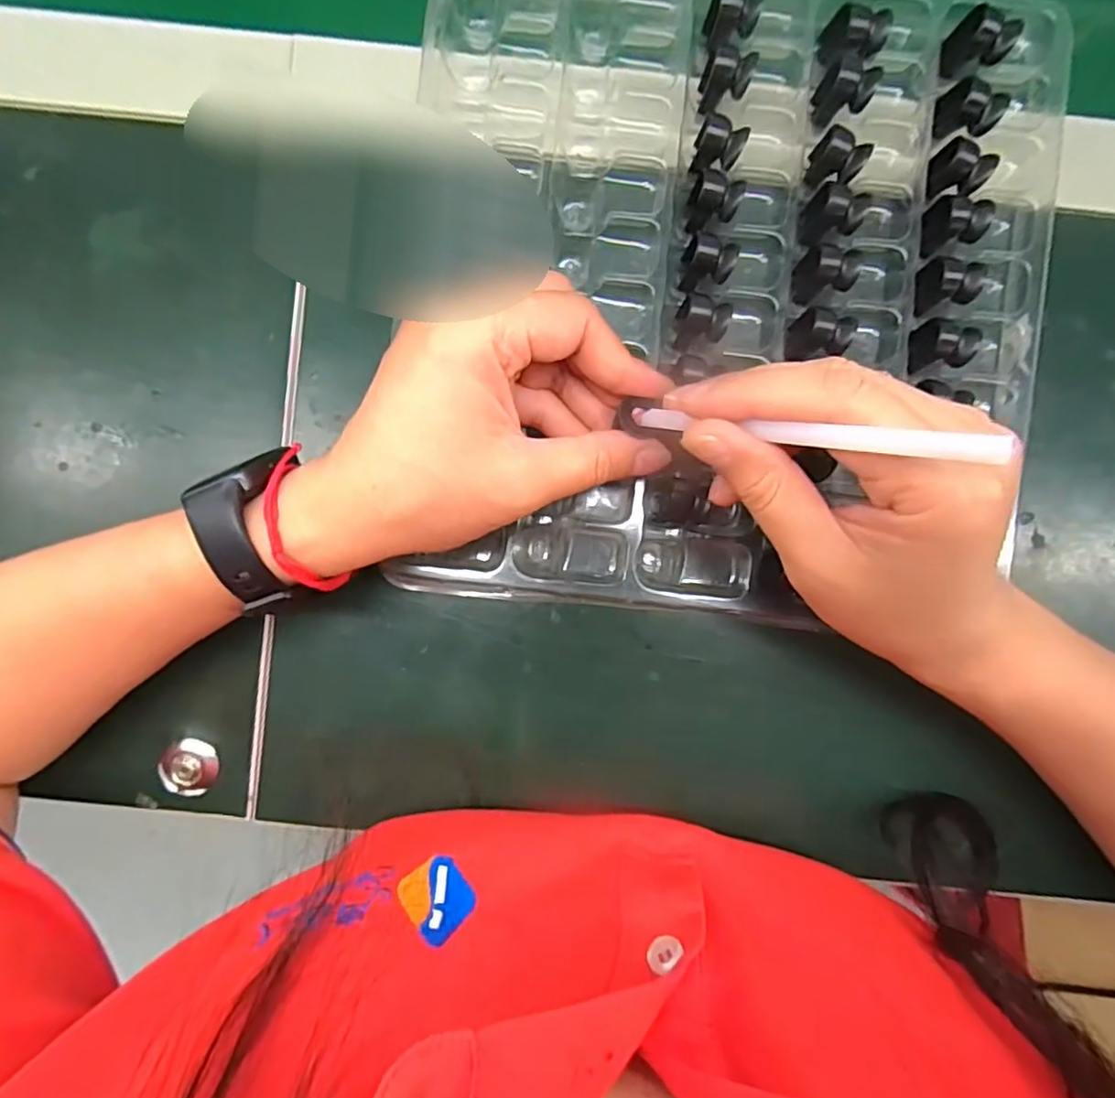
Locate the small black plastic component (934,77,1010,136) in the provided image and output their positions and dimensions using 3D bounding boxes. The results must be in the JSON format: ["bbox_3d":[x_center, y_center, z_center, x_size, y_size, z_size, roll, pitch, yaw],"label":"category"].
[{"bbox_3d":[0.162,-0.174,0.248,0.024,0.015,0.014,1,90,0],"label":"small black plastic component"}]

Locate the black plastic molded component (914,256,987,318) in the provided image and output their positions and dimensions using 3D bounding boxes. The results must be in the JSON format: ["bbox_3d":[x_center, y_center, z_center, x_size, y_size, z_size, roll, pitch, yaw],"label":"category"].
[{"bbox_3d":[0.157,-0.107,0.251,0.020,0.011,0.019,0,88,0],"label":"black plastic molded component"}]

